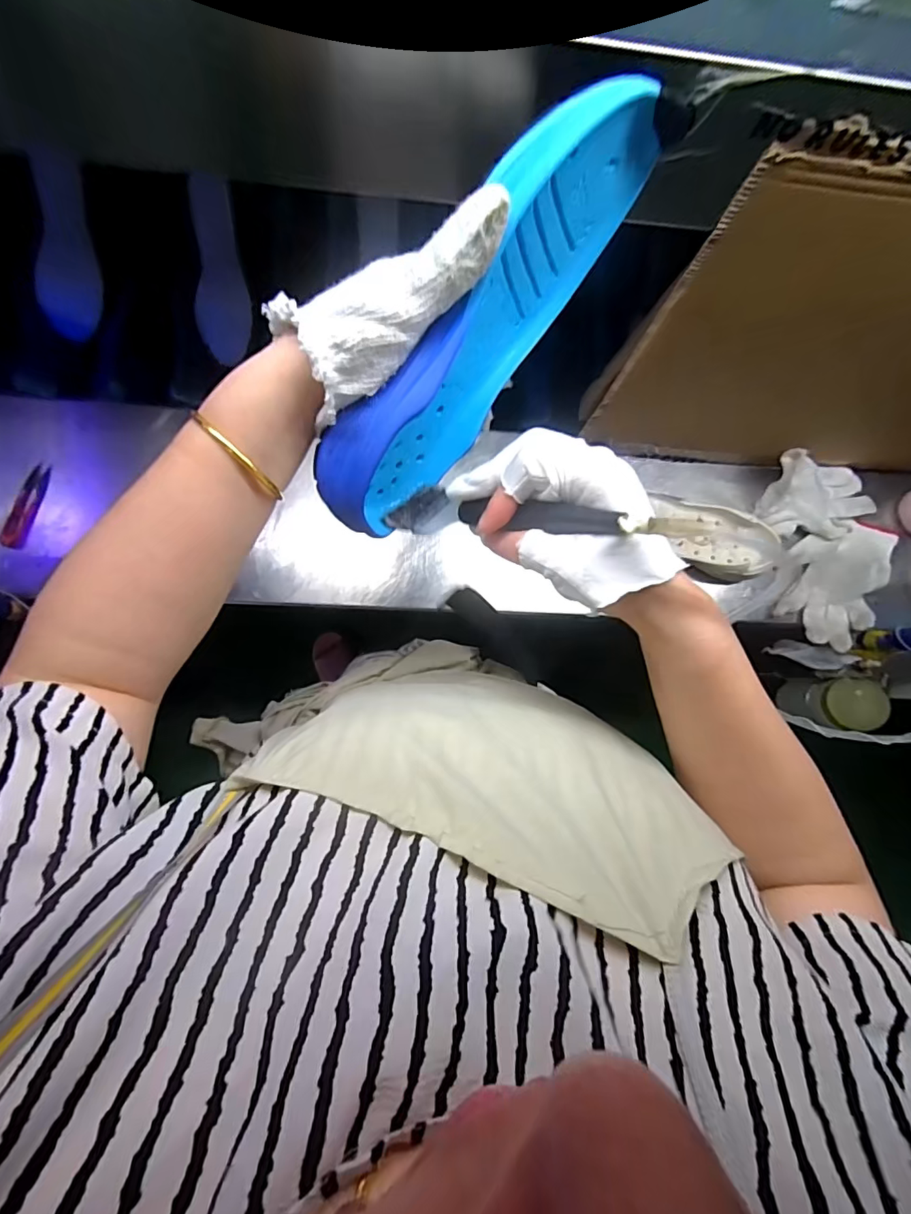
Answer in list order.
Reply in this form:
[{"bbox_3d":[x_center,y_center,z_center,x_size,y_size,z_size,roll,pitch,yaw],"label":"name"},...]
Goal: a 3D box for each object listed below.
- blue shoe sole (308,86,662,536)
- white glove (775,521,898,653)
[{"bbox_3d":[0.009,-0.154,0.287,0.048,0.108,0.240,42,107,14],"label":"blue shoe sole"},{"bbox_3d":[0.491,-0.035,0.659,0.125,0.026,0.171,19,85,-4],"label":"white glove"}]

